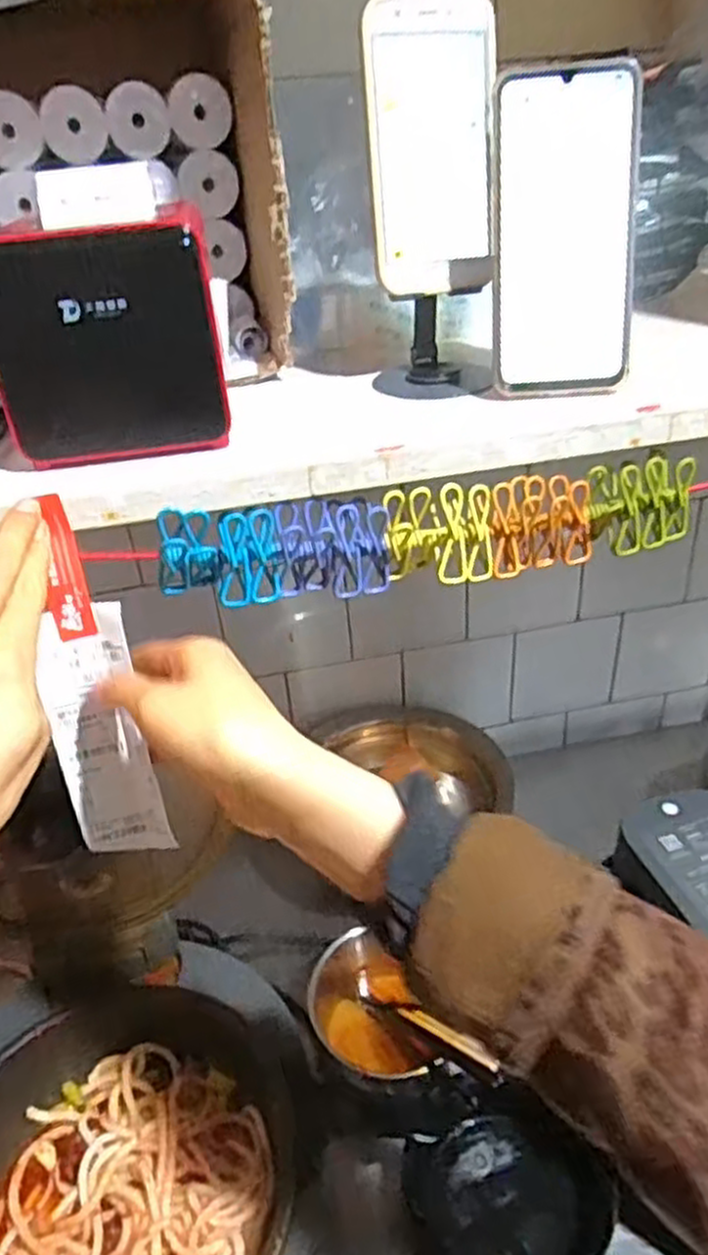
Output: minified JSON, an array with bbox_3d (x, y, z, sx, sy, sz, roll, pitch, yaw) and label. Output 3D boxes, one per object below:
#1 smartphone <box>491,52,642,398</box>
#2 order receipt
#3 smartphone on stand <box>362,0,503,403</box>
[{"bbox_3d":[0.120,-0.224,0.440,0.078,0.171,0.016,-2,19,6],"label":"smartphone"},{"bbox_3d":[-0.137,0.061,0.421,0.050,0.142,0.015,-9,16,-7],"label":"order receipt"},{"bbox_3d":[0.047,-0.250,0.462,0.073,0.203,0.067,0,33,7],"label":"smartphone on stand"}]

